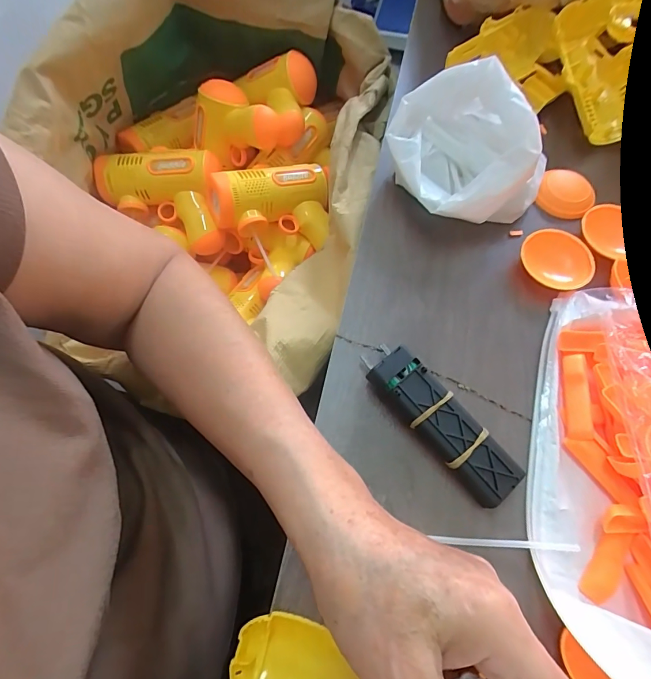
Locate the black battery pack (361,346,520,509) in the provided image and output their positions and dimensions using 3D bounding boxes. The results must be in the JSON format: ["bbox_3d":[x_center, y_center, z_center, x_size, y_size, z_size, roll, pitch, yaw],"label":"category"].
[{"bbox_3d":[0.073,0.052,0.257,0.032,0.023,0.113,-38,72,-17],"label":"black battery pack"}]

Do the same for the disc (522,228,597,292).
[{"bbox_3d":[0.182,-0.062,0.316,0.055,0.012,0.052,1,65,-1],"label":"disc"}]

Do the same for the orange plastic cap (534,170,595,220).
[{"bbox_3d":[0.213,-0.130,0.355,0.046,0.012,0.046,1,65,-1],"label":"orange plastic cap"}]

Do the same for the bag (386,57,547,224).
[{"bbox_3d":[0.114,-0.153,0.326,0.117,0.072,0.120,-31,70,-14],"label":"bag"}]

